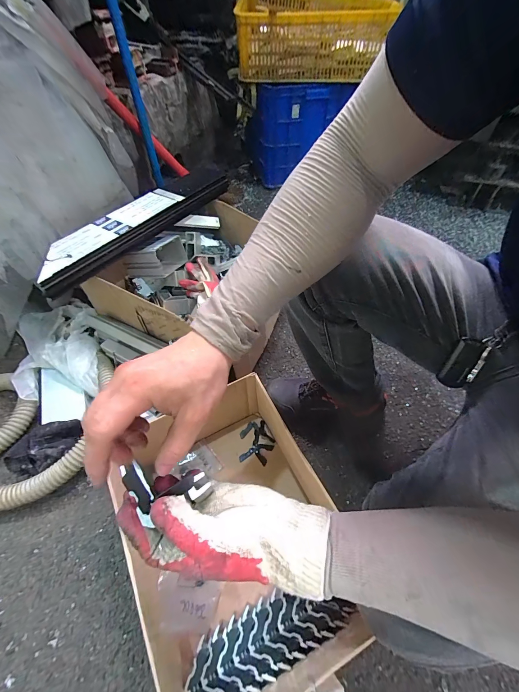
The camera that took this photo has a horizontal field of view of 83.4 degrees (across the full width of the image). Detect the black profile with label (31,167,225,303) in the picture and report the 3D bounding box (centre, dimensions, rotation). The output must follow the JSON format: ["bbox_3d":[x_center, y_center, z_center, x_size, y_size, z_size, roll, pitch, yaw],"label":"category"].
[{"bbox_3d":[-0.309,-0.357,0.794,0.120,0.074,0.664,28,59,20],"label":"black profile with label"}]

